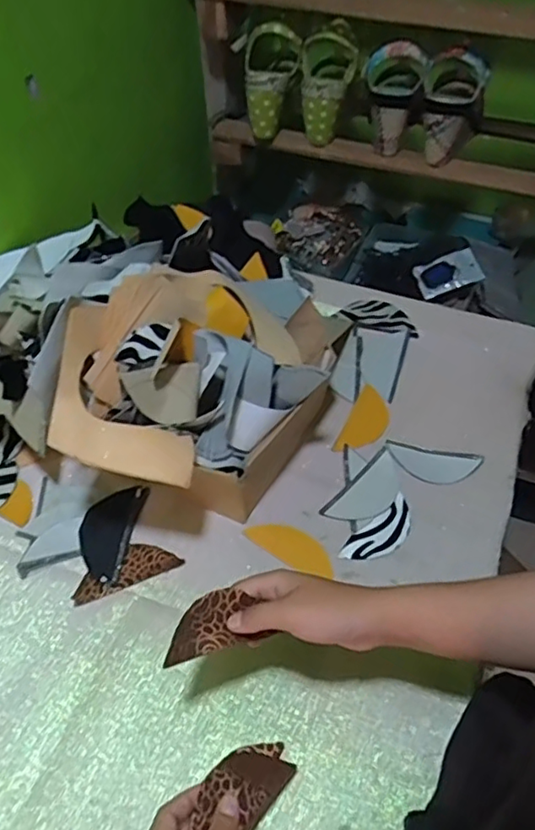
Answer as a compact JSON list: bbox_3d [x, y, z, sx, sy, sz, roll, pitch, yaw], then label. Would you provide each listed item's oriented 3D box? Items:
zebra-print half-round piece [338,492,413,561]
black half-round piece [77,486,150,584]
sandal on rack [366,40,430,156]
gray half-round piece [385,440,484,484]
[{"bbox_3d":[0.122,0.125,0.644,0.097,0.006,0.040,-34,59,-24],"label":"zebra-print half-round piece"},{"bbox_3d":[-0.167,0.120,0.638,0.056,0.008,0.106,10,52,8],"label":"black half-round piece"},{"bbox_3d":[0.175,-0.449,0.850,0.082,0.136,0.100,11,51,9],"label":"sandal on rack"},{"bbox_3d":[0.188,0.056,0.696,0.104,0.008,0.044,11,52,9],"label":"gray half-round piece"}]

